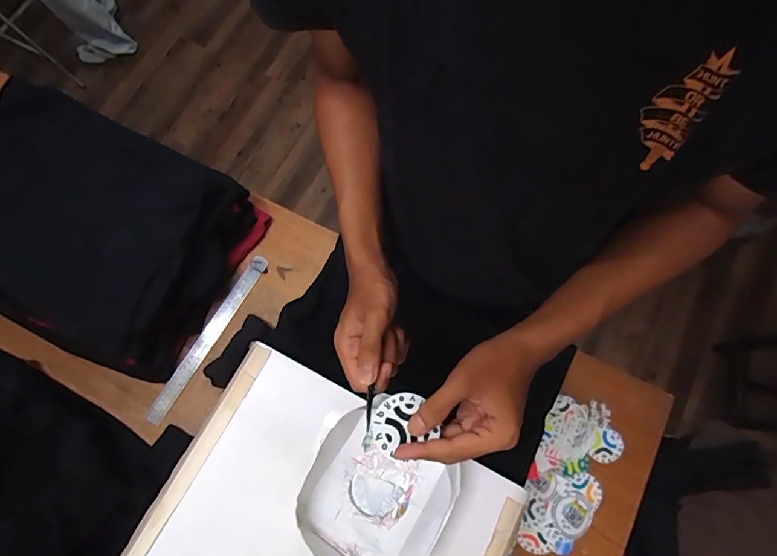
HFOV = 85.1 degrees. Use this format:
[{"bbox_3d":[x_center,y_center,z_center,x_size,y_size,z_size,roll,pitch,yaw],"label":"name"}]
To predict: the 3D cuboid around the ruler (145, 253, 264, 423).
[{"bbox_3d":[-0.312,0.101,0.734,0.034,0.008,0.322,30,77,10],"label":"ruler"}]

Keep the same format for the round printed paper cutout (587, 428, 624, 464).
[{"bbox_3d":[0.346,0.267,0.671,0.046,0.009,0.053,25,82,16],"label":"round printed paper cutout"}]

